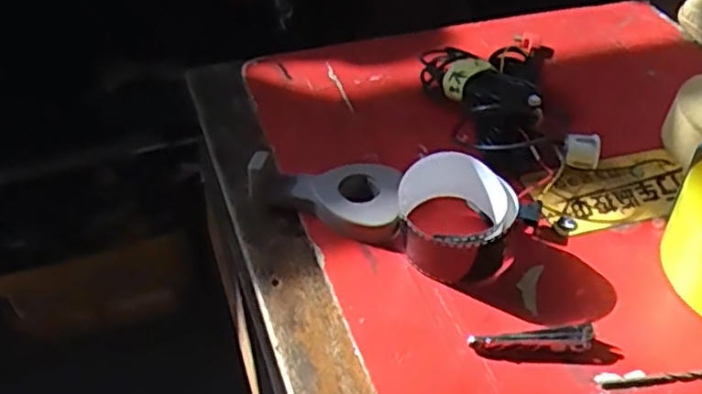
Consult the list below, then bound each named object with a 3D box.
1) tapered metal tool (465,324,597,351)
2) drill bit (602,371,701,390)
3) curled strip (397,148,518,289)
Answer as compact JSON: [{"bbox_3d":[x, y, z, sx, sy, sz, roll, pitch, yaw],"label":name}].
[{"bbox_3d":[0.091,0.073,0.354,0.063,0.008,0.012,-2,43,-4],"label":"tapered metal tool"},{"bbox_3d":[0.152,0.088,0.342,0.059,0.004,0.005,-4,43,-6],"label":"drill bit"},{"bbox_3d":[0.057,0.012,0.387,0.060,0.049,0.056,7,43,5],"label":"curled strip"}]

